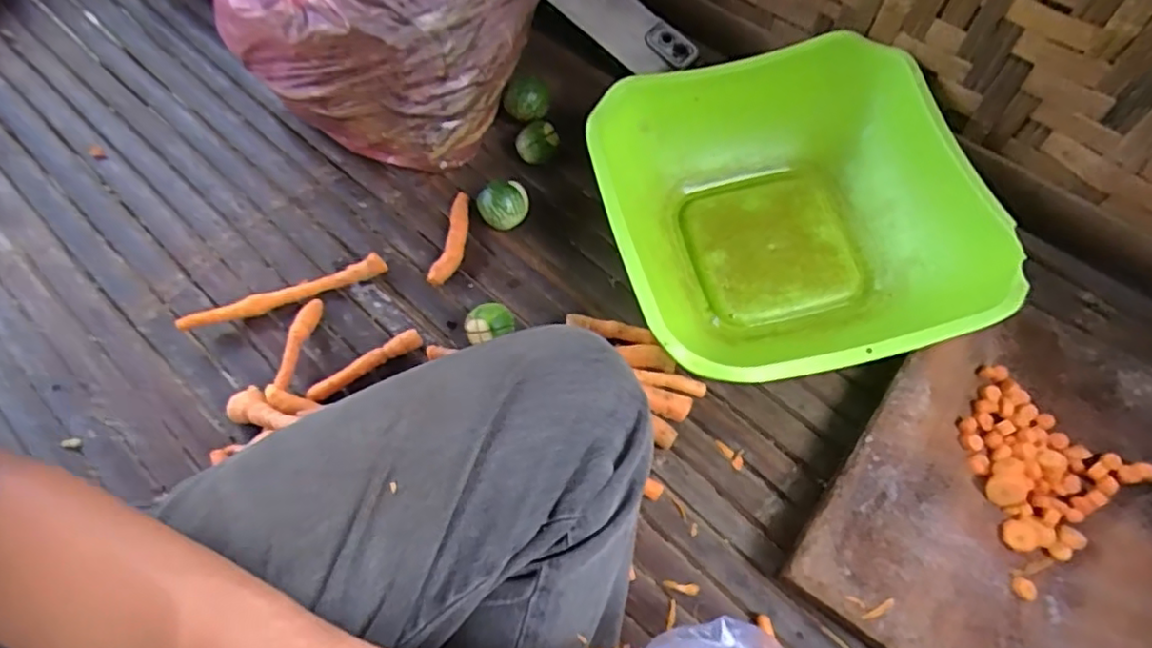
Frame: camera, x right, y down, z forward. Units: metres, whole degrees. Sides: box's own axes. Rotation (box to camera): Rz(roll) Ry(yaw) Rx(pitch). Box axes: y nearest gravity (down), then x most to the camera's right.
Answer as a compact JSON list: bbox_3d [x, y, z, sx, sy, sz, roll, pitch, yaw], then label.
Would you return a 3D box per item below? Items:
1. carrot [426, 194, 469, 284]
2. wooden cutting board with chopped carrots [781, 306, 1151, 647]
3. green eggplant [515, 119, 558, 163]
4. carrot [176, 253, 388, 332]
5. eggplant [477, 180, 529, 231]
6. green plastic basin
[{"bbox_3d":[-0.110,-0.078,0.584,0.021,0.020,0.087,11,63,8],"label":"carrot"},{"bbox_3d":[0.319,0.126,0.463,0.228,0.039,0.298,33,68,18],"label":"wooden cutting board with chopped carrots"},{"bbox_3d":[-0.037,-0.173,0.615,0.034,0.030,0.029,21,65,13],"label":"green eggplant"},{"bbox_3d":[-0.255,-0.026,0.566,0.178,0.019,0.014,-21,63,-8],"label":"carrot"},{"bbox_3d":[-0.065,-0.105,0.583,0.044,0.043,0.036,-11,62,-3],"label":"eggplant"},{"bbox_3d":[0.174,-0.083,0.544,0.281,0.100,0.280,-13,62,-4],"label":"green plastic basin"}]

